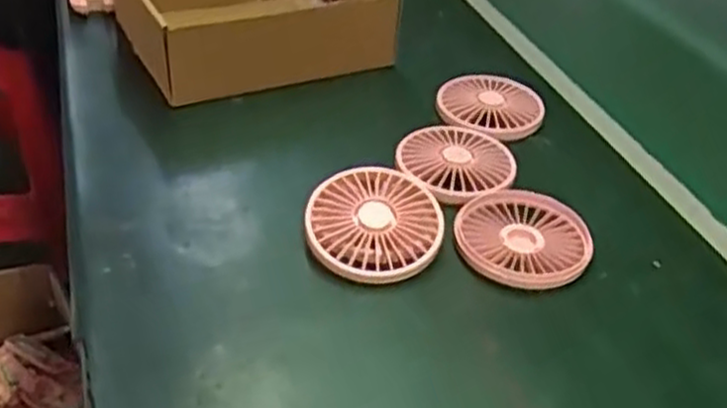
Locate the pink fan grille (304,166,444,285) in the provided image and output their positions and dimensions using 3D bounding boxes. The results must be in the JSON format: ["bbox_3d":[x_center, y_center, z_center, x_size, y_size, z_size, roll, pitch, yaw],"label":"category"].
[{"bbox_3d":[0.008,0.011,0.512,0.088,0.013,0.087,-1,55,-4],"label":"pink fan grille"}]

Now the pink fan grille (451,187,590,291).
[{"bbox_3d":[0.108,0.021,0.529,0.088,0.014,0.096,8,38,3],"label":"pink fan grille"}]

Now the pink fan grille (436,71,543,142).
[{"bbox_3d":[0.109,-0.085,0.668,0.088,0.017,0.088,10,38,6],"label":"pink fan grille"}]

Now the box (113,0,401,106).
[{"bbox_3d":[-0.095,-0.182,0.716,0.224,0.061,0.195,-15,42,-24],"label":"box"}]

